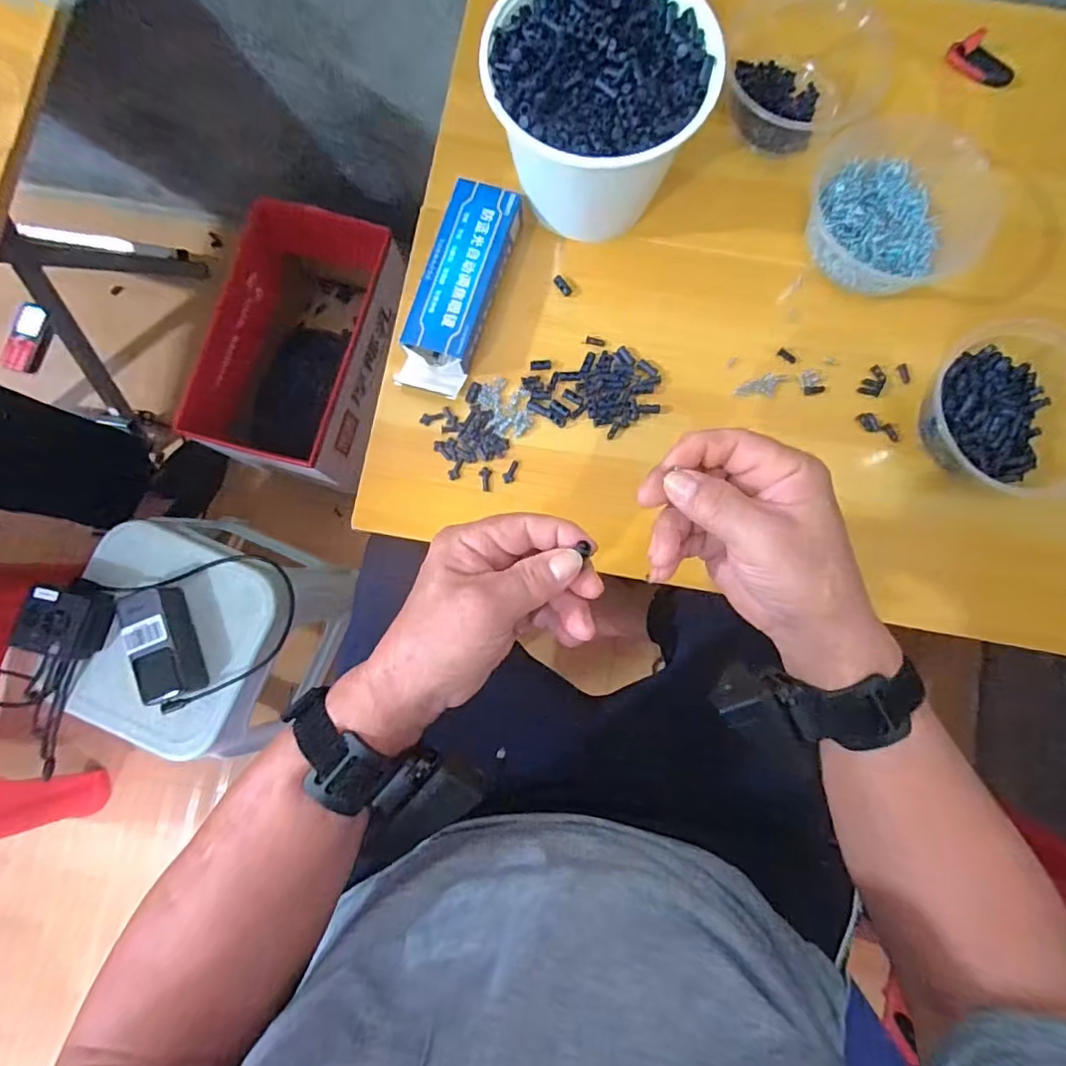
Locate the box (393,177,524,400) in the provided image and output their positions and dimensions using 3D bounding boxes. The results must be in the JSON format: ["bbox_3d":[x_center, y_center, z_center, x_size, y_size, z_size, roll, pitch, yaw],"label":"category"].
[{"bbox_3d":[-0.062,-0.205,0.468,0.059,0.029,0.176,17,83,2],"label":"box"}]

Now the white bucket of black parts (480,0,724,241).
[{"bbox_3d":[0.048,-0.326,0.438,0.158,0.114,0.145,0,83,0],"label":"white bucket of black parts"}]

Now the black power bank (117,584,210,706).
[{"bbox_3d":[-0.444,0.133,0.668,0.061,0.047,0.132,-18,84,-2],"label":"black power bank"}]

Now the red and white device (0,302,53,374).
[{"bbox_3d":[-0.915,-0.353,1.014,0.033,0.059,0.123,9,83,1],"label":"red and white device"}]

